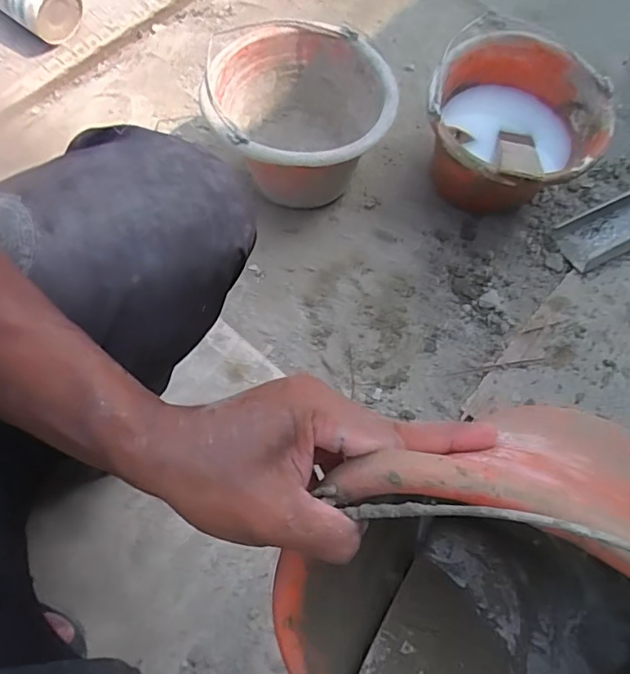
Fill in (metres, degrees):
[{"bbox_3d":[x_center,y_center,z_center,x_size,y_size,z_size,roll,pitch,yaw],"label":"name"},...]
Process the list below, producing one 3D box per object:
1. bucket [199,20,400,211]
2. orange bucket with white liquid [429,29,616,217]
[{"bbox_3d":[-0.018,-0.296,0.751,0.238,0.168,0.231,1,70,-2],"label":"bucket"},{"bbox_3d":[0.260,-0.267,0.756,0.228,0.164,0.225,1,70,-2],"label":"orange bucket with white liquid"}]

